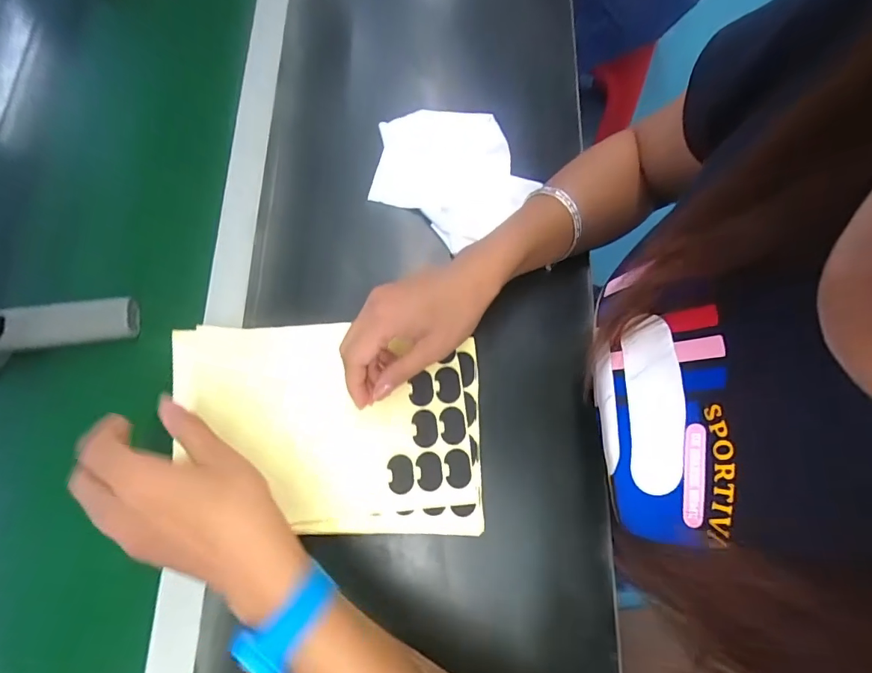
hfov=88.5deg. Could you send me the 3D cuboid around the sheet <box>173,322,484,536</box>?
[{"bbox_3d":[-0.081,0.068,0.342,0.228,0.014,0.154,1,75,-4],"label":"sheet"}]

